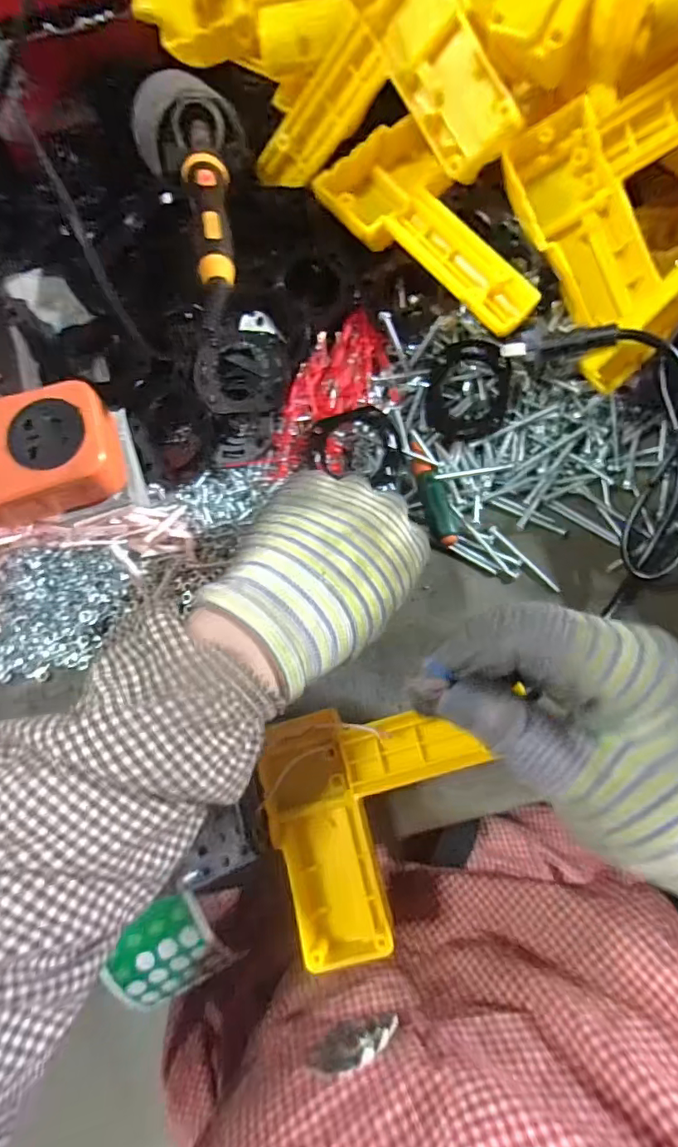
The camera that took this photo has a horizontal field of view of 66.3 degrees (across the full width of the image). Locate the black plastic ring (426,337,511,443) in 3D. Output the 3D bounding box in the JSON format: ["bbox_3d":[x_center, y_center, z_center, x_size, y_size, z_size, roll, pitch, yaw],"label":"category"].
[{"bbox_3d":[0.081,-0.114,0.326,0.053,0.018,0.057,5,123,7],"label":"black plastic ring"}]

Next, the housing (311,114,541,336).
[{"bbox_3d":[0.064,-0.207,0.311,0.142,0.029,0.082,39,79,9],"label":"housing"}]

